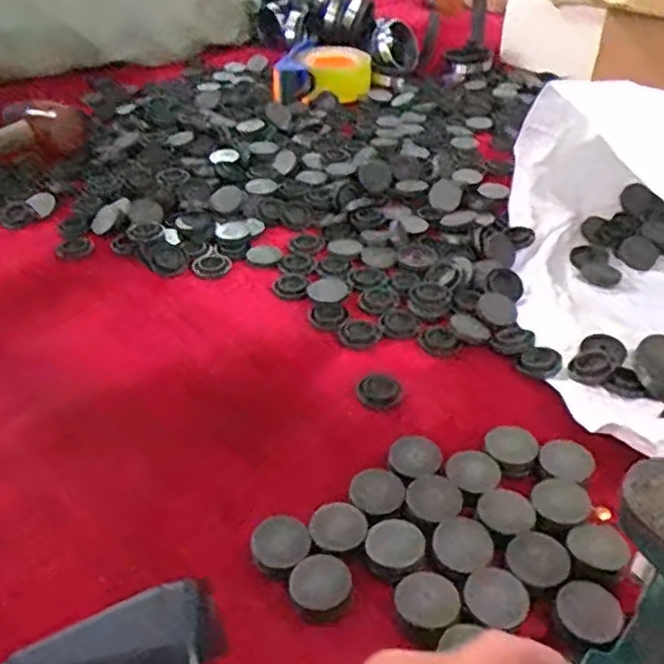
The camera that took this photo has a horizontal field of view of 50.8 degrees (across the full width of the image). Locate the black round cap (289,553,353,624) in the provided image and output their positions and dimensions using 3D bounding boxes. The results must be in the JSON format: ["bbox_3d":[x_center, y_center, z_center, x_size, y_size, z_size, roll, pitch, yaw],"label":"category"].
[{"bbox_3d":[-0.006,0.134,0.370,0.032,0.004,0.036,9,39,11],"label":"black round cap"}]

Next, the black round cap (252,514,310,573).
[{"bbox_3d":[-0.029,0.115,0.388,0.030,0.004,0.036,-6,39,-8],"label":"black round cap"}]

